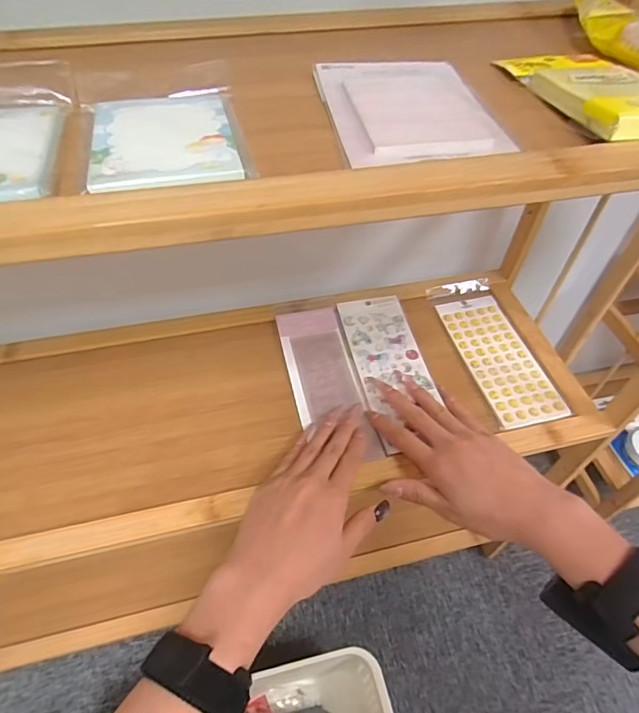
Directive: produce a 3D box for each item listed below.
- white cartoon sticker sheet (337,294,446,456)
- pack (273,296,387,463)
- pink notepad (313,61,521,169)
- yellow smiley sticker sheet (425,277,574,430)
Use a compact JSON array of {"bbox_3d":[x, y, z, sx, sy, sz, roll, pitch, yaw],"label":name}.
[{"bbox_3d":[0.074,0.008,0.481,0.072,0.010,0.179,-8,52,-9],"label":"white cartoon sticker sheet"},{"bbox_3d":[0.004,0.018,0.471,0.066,0.007,0.191,-9,55,-10],"label":"pack"},{"bbox_3d":[0.043,-0.129,0.243,0.078,0.006,0.102,-7,52,-9],"label":"pink notepad"},{"bbox_3d":[0.182,-0.012,0.503,0.075,0.007,0.193,-10,52,-7],"label":"yellow smiley sticker sheet"}]

